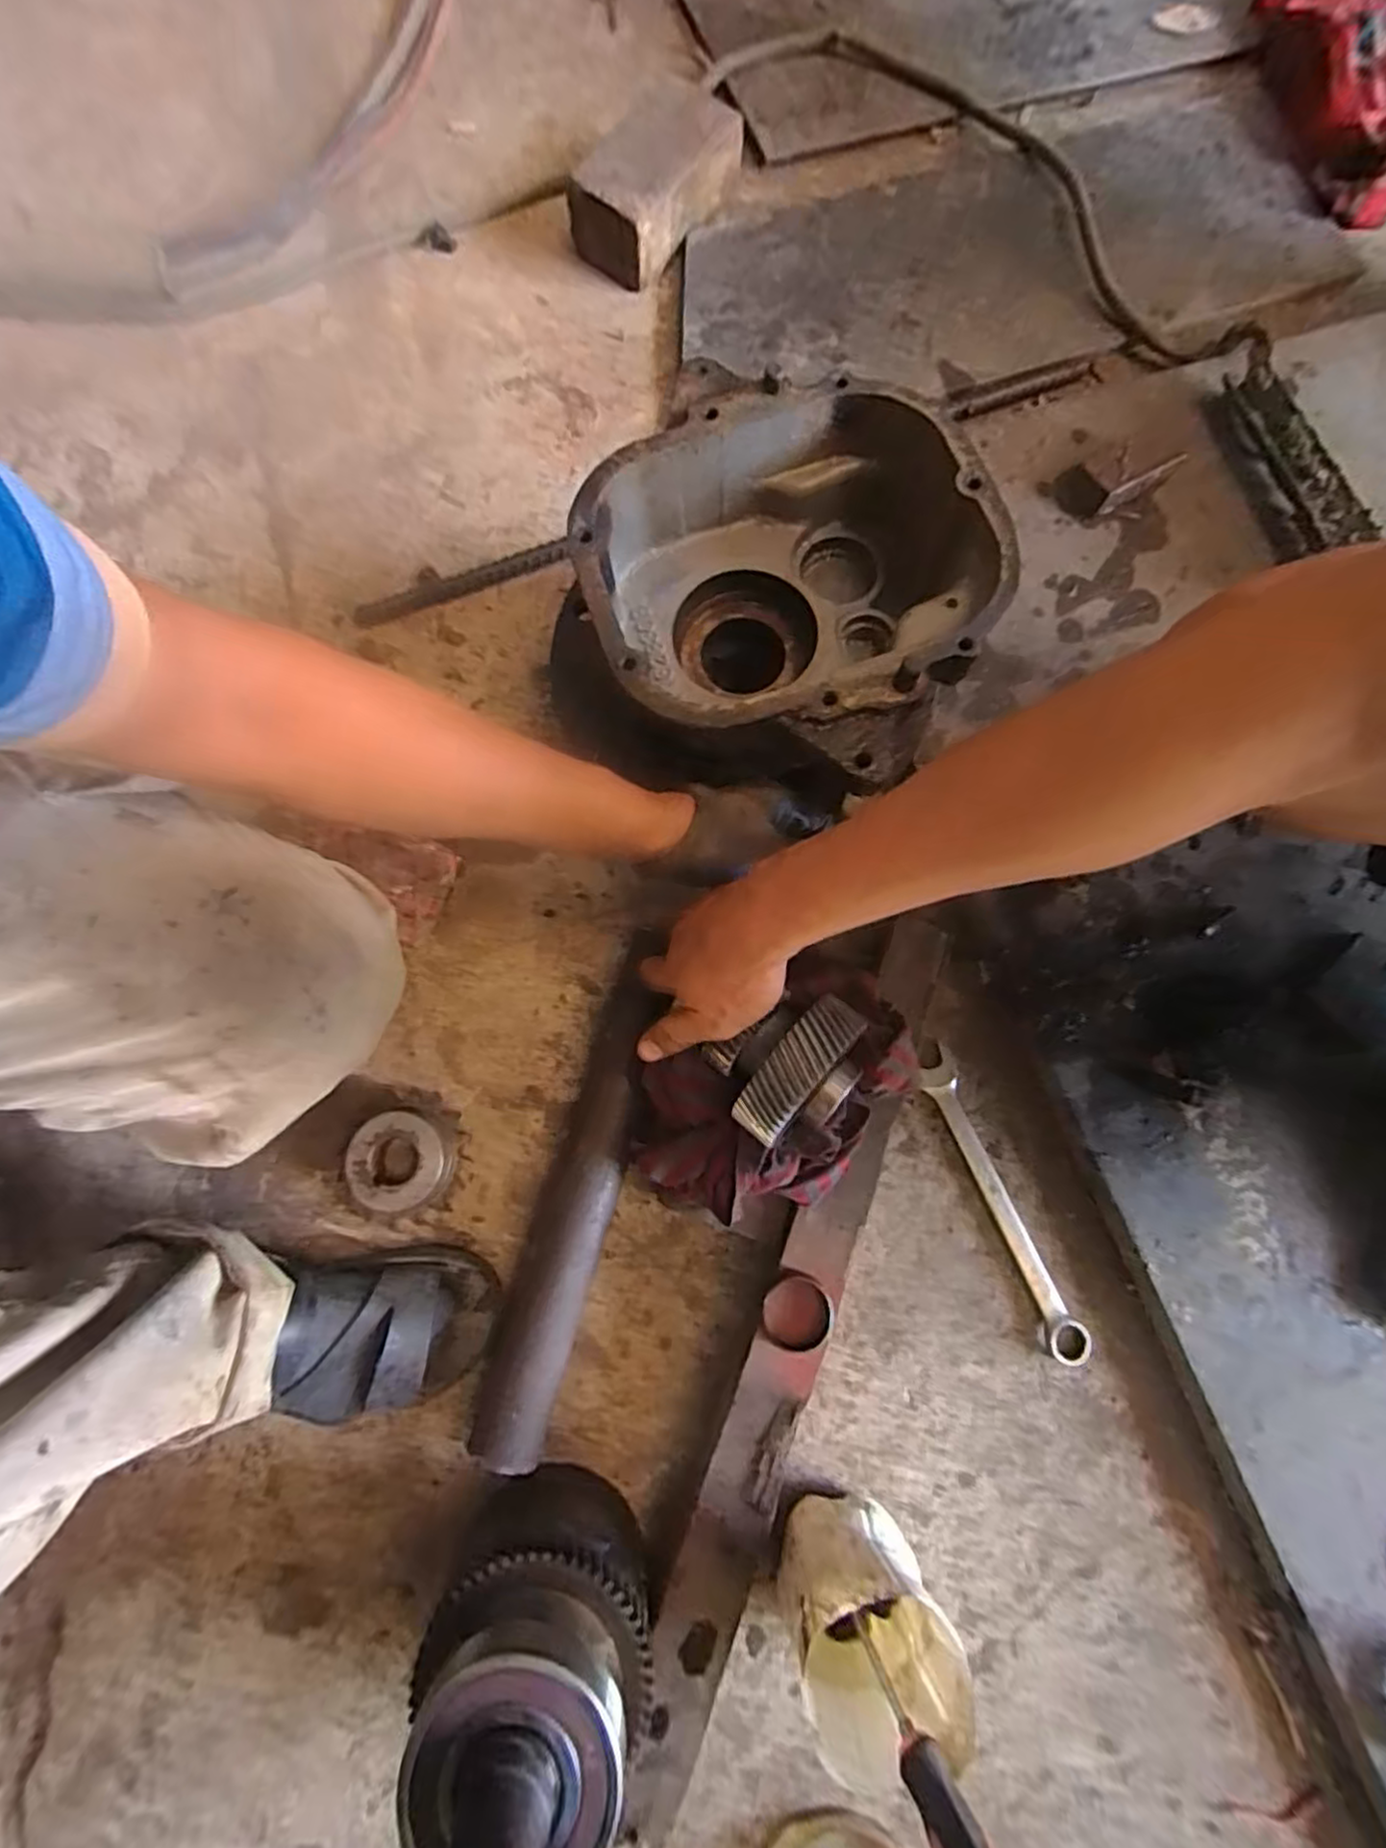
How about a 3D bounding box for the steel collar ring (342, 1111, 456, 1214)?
[{"bbox_3d":[-0.225,0.181,0.541,0.077,0.035,0.069,8,78,1],"label":"steel collar ring"}]

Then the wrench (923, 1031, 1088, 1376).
[{"bbox_3d":[0.242,0.218,0.552,0.043,0.013,0.239,-26,80,-6],"label":"wrench"}]

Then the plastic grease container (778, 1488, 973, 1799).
[{"bbox_3d":[0.107,0.432,0.445,0.089,0.125,0.094,0,77,-1],"label":"plastic grease container"}]

